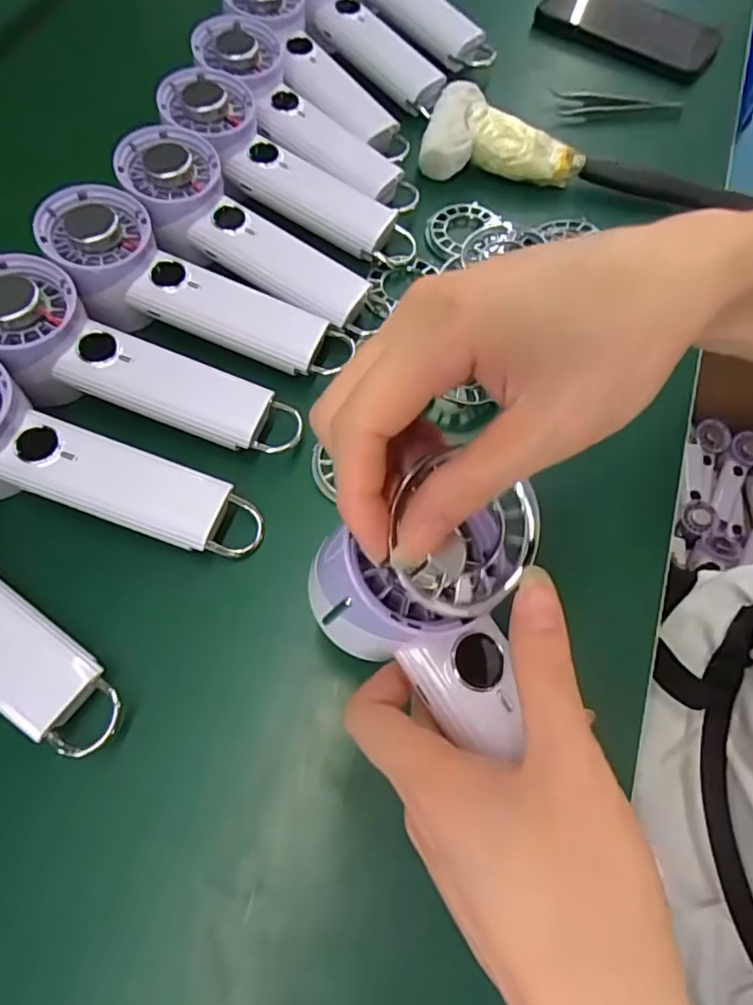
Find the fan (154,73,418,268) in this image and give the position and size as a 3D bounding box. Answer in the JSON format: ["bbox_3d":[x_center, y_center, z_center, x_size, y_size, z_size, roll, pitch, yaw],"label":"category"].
[{"bbox_3d":[-0.060,-0.226,0.405,0.189,0.031,0.057,35,68,-6],"label":"fan"}]

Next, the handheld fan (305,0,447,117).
[{"bbox_3d":[-0.015,-0.395,0.481,0.177,0.043,0.068,46,71,-6],"label":"handheld fan"}]

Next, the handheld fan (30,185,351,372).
[{"bbox_3d":[-0.111,-0.125,0.363,0.195,0.049,0.064,25,67,-5],"label":"handheld fan"}]

